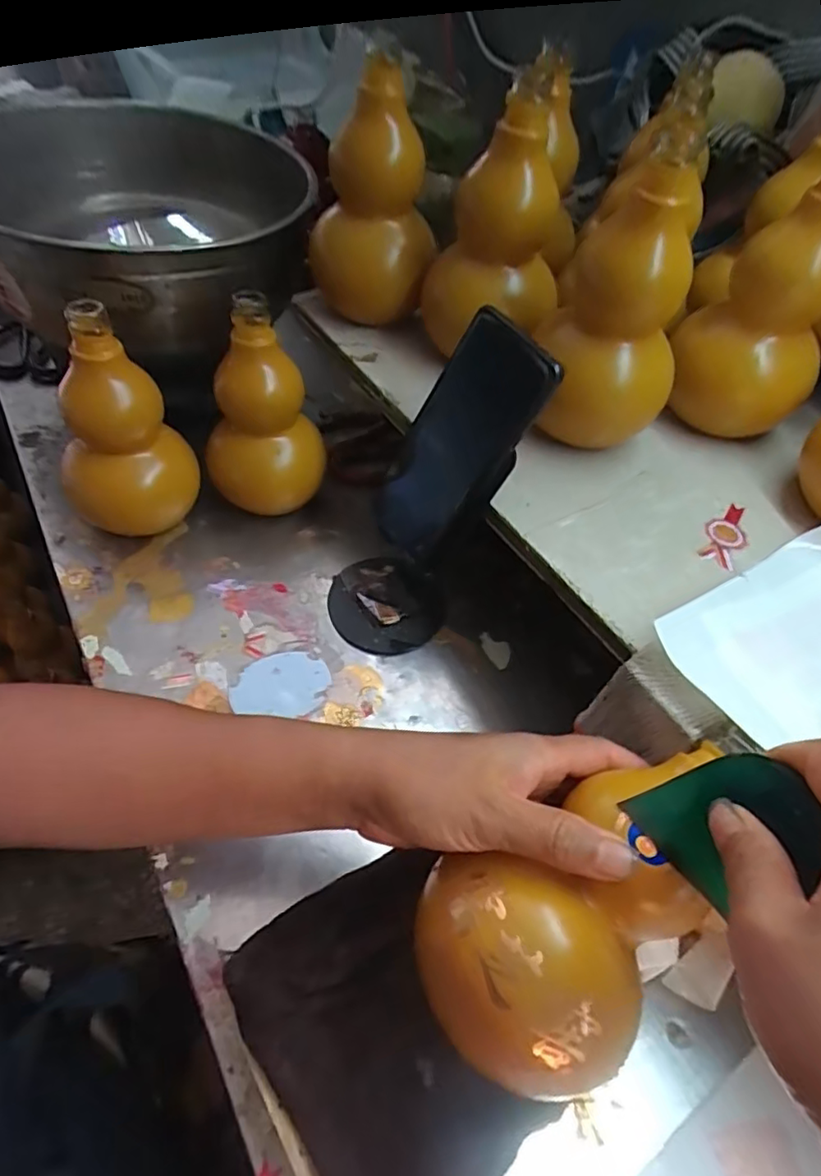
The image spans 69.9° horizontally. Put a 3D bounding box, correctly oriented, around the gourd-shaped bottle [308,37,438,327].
[{"bbox_3d":[-0.033,-0.296,0.469,0.094,0.190,0.085,-2,53,-6],"label":"gourd-shaped bottle"}]

